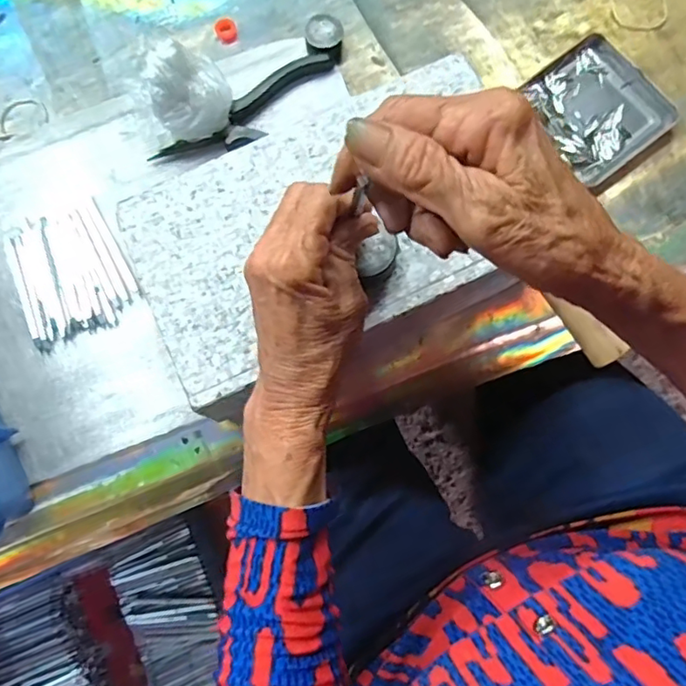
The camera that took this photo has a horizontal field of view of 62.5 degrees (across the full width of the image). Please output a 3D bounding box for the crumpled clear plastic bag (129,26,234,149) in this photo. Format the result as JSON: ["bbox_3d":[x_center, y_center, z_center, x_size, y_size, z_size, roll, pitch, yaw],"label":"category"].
[{"bbox_3d":[-0.117,-0.177,0.410,0.068,0.068,0.052,-20,77,-2],"label":"crumpled clear plastic bag"}]

